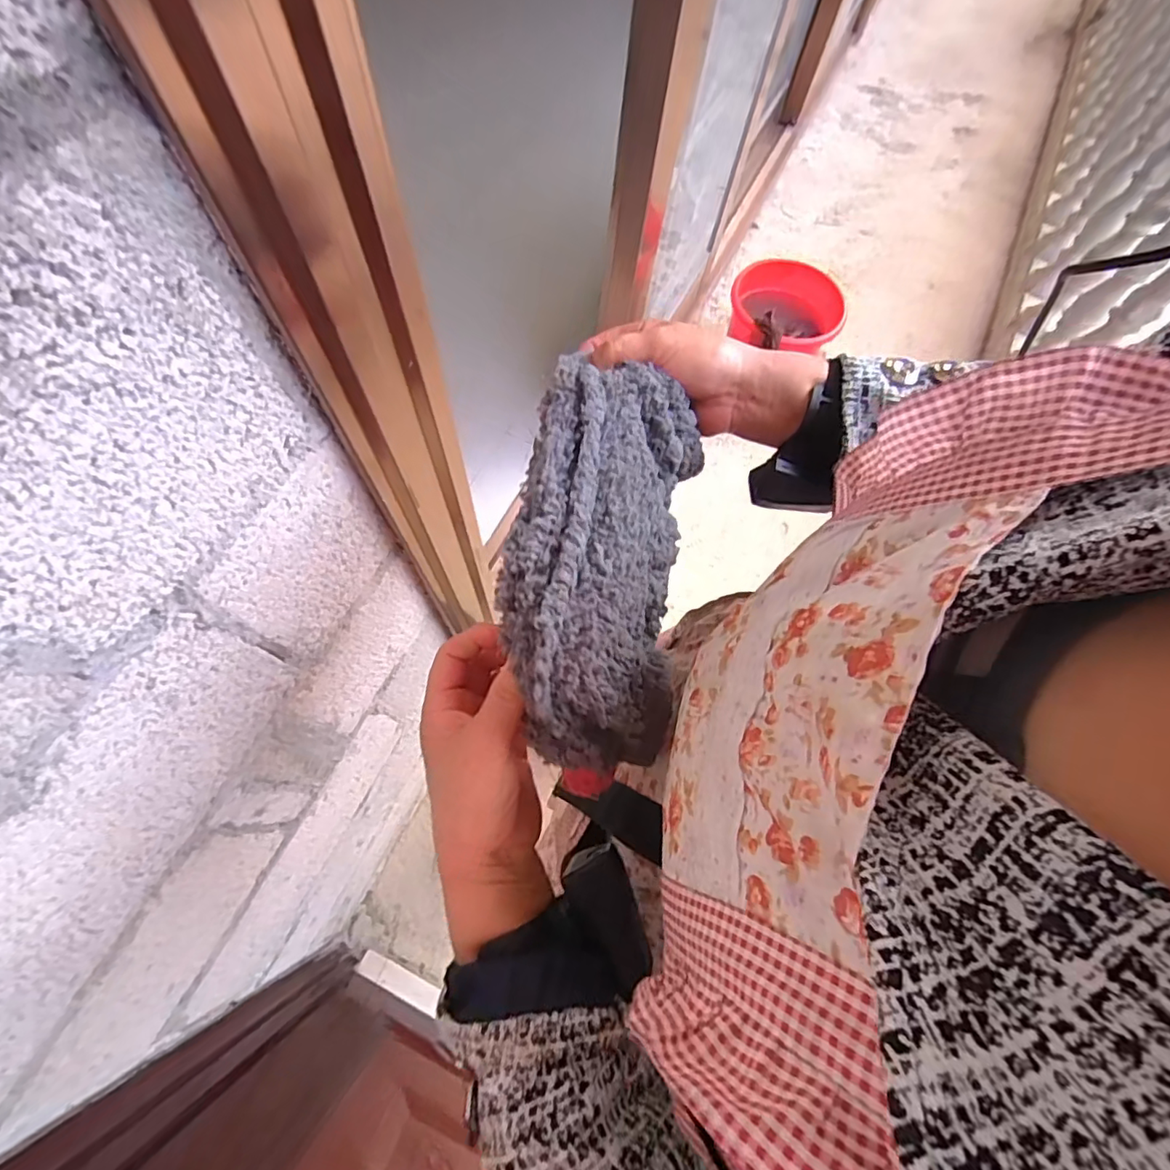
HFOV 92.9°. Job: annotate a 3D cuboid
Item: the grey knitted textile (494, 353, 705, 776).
[{"bbox_3d":[0.012,-0.022,0.330,0.101,0.081,0.241,9,67,0],"label":"grey knitted textile"}]

